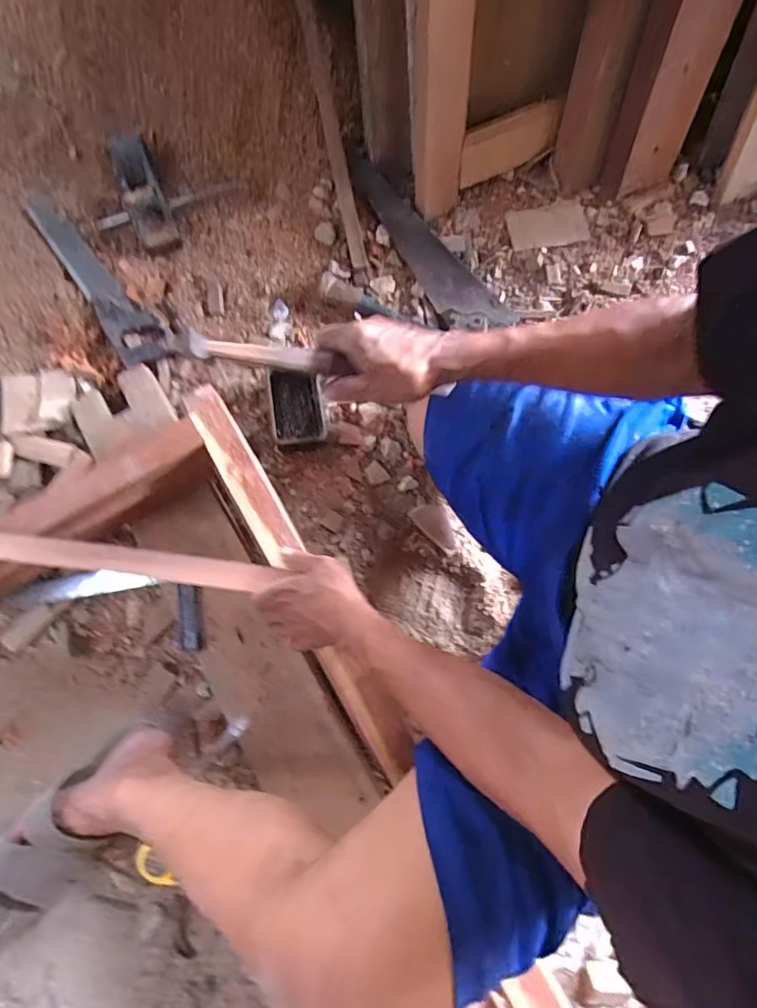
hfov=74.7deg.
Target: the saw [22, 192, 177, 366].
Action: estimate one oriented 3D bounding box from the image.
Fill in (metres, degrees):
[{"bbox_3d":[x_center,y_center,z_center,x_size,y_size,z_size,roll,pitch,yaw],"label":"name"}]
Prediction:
[{"bbox_3d":[-0.465,-0.375,0.817,0.079,0.027,0.344,-36,82,-8],"label":"saw"}]

